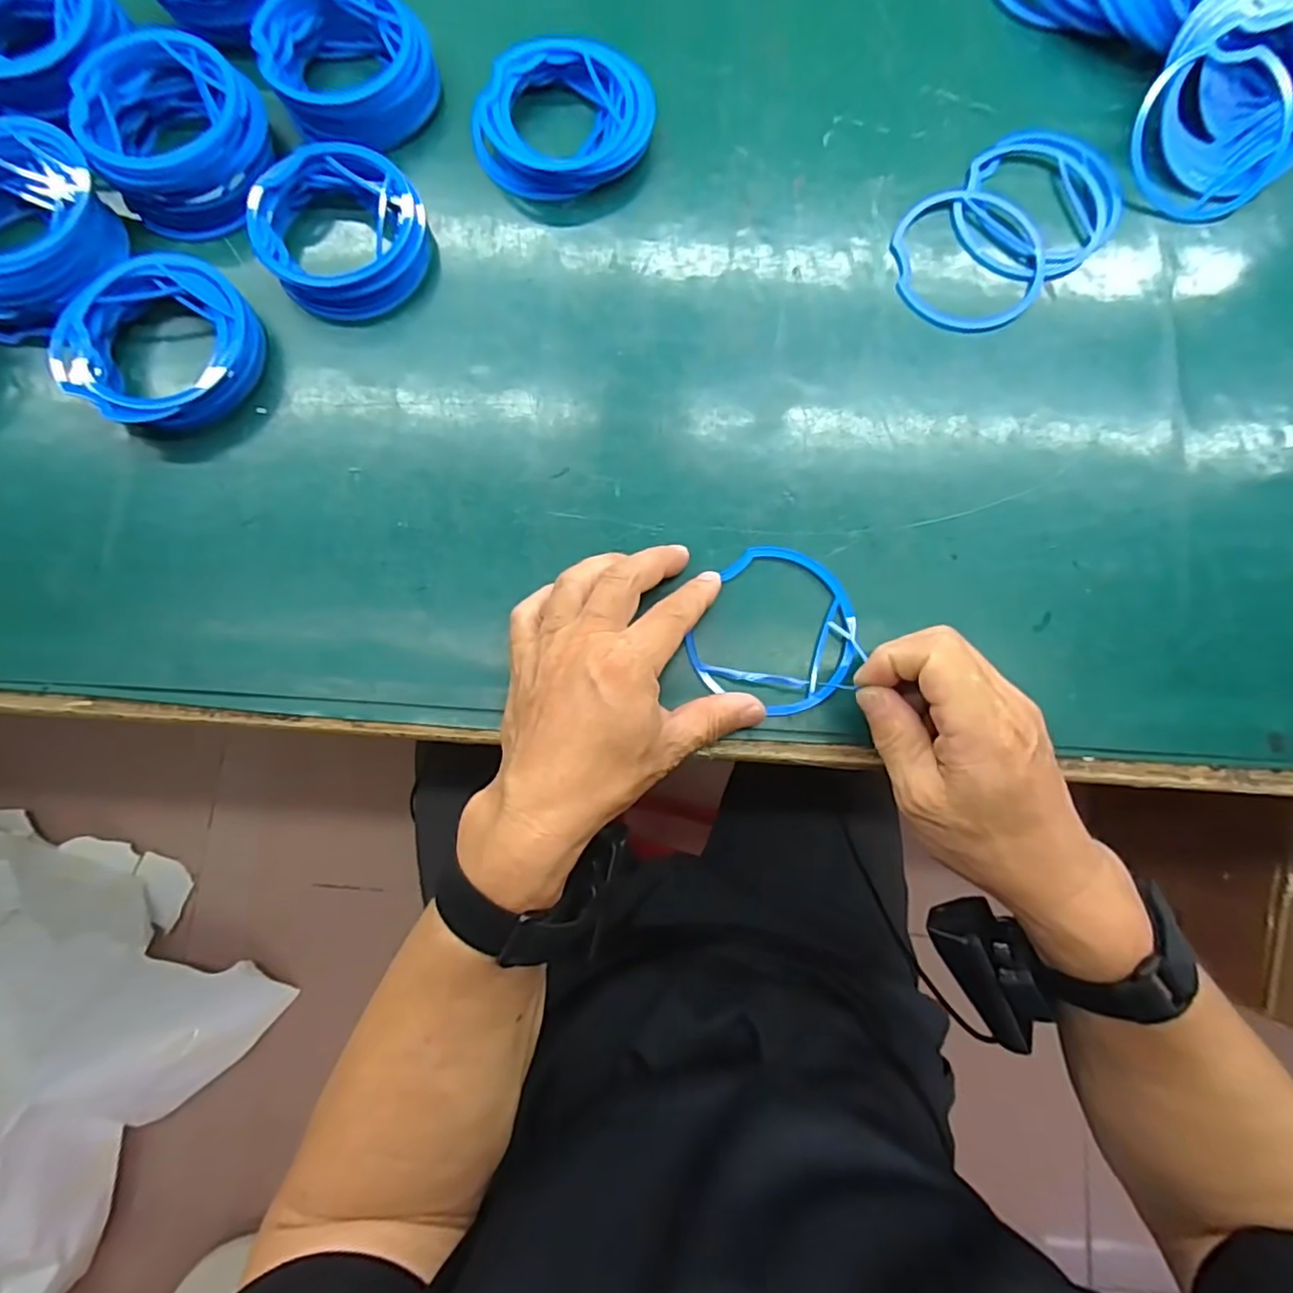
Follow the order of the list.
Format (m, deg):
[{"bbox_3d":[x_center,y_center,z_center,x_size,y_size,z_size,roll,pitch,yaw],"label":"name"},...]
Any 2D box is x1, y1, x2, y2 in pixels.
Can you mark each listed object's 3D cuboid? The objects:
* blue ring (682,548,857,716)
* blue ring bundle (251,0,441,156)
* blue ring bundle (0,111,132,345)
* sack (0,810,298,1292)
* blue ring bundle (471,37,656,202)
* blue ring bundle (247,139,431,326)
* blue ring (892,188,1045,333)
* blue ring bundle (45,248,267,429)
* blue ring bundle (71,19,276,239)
[{"bbox_3d":[0.074,-0.009,0.340,0.083,0.014,0.090,0,76,-1],"label":"blue ring"},{"bbox_3d":[-0.185,-0.363,0.385,0.092,0.032,0.091,0,80,0],"label":"blue ring bundle"},{"bbox_3d":[-0.364,-0.241,0.358,0.093,0.036,0.115,38,82,6],"label":"blue ring bundle"},{"bbox_3d":[-0.972,0.598,0.914,0.587,0.228,0.567,34,82,5],"label":"sack"},{"bbox_3d":[-0.056,-0.333,0.390,0.108,0.022,0.091,-30,82,-5],"label":"blue ring bundle"},{"bbox_3d":[-0.180,-0.247,0.370,0.095,0.026,0.095,0,80,0],"label":"blue ring bundle"},{"bbox_3d":[0.202,-0.242,0.386,0.093,0.004,0.100,0,80,0],"label":"blue ring"},{"bbox_3d":[-0.277,-0.172,0.356,0.096,0.032,0.099,12,80,2],"label":"blue ring bundle"},{"bbox_3d":[-0.282,-0.305,0.372,0.095,0.041,0.104,23,81,4],"label":"blue ring bundle"}]

